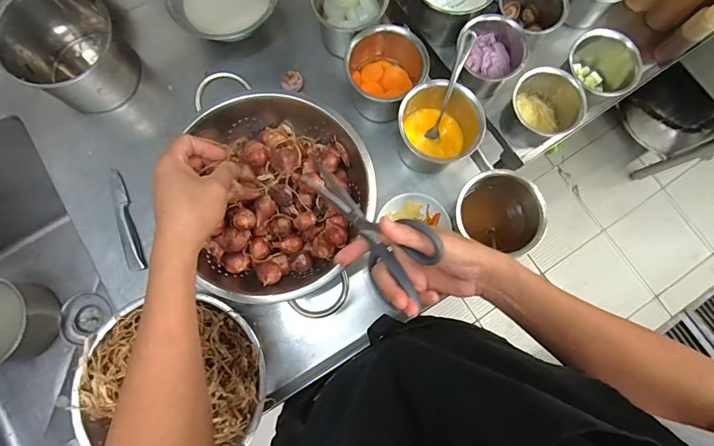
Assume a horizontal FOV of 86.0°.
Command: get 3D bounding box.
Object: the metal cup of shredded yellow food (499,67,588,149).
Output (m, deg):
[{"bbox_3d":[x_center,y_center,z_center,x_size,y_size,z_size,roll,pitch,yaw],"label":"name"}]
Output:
[{"bbox_3d":[0.309,-0.191,0.656,0.113,0.097,0.110,-15,80,-4],"label":"metal cup of shredded yellow food"}]

